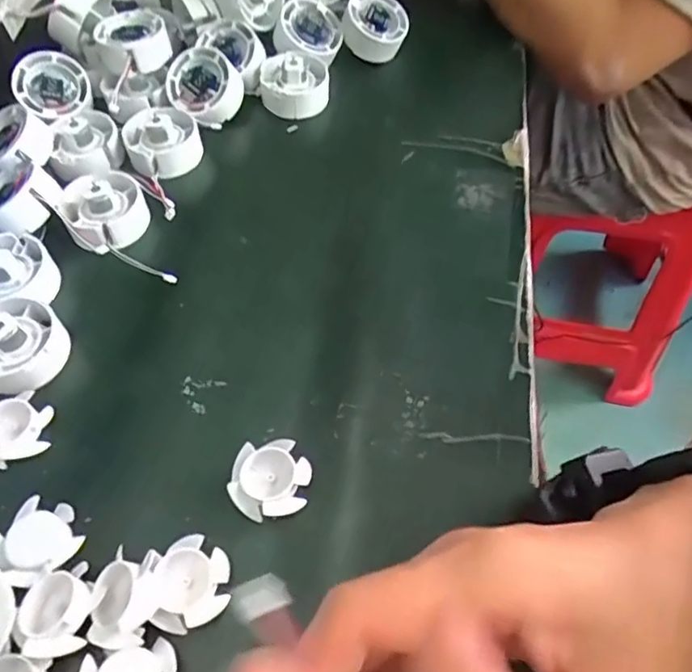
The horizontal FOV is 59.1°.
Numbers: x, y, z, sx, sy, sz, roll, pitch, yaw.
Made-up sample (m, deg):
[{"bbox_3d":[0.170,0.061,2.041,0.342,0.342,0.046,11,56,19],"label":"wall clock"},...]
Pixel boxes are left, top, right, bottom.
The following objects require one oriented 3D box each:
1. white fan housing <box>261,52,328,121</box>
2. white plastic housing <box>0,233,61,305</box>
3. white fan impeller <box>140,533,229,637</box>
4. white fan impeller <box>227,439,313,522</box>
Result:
[{"bbox_3d":[-0.041,-0.205,0.487,0.053,0.033,0.048,-24,59,-16],"label":"white fan housing"},{"bbox_3d":[-0.216,-0.039,0.389,0.057,0.034,0.056,0,55,0],"label":"white plastic housing"},{"bbox_3d":[-0.073,0.115,0.286,0.037,0.016,0.037,0,55,0],"label":"white fan impeller"},{"bbox_3d":[-0.039,0.074,0.314,0.040,0.016,0.036,-9,56,-7],"label":"white fan impeller"}]

